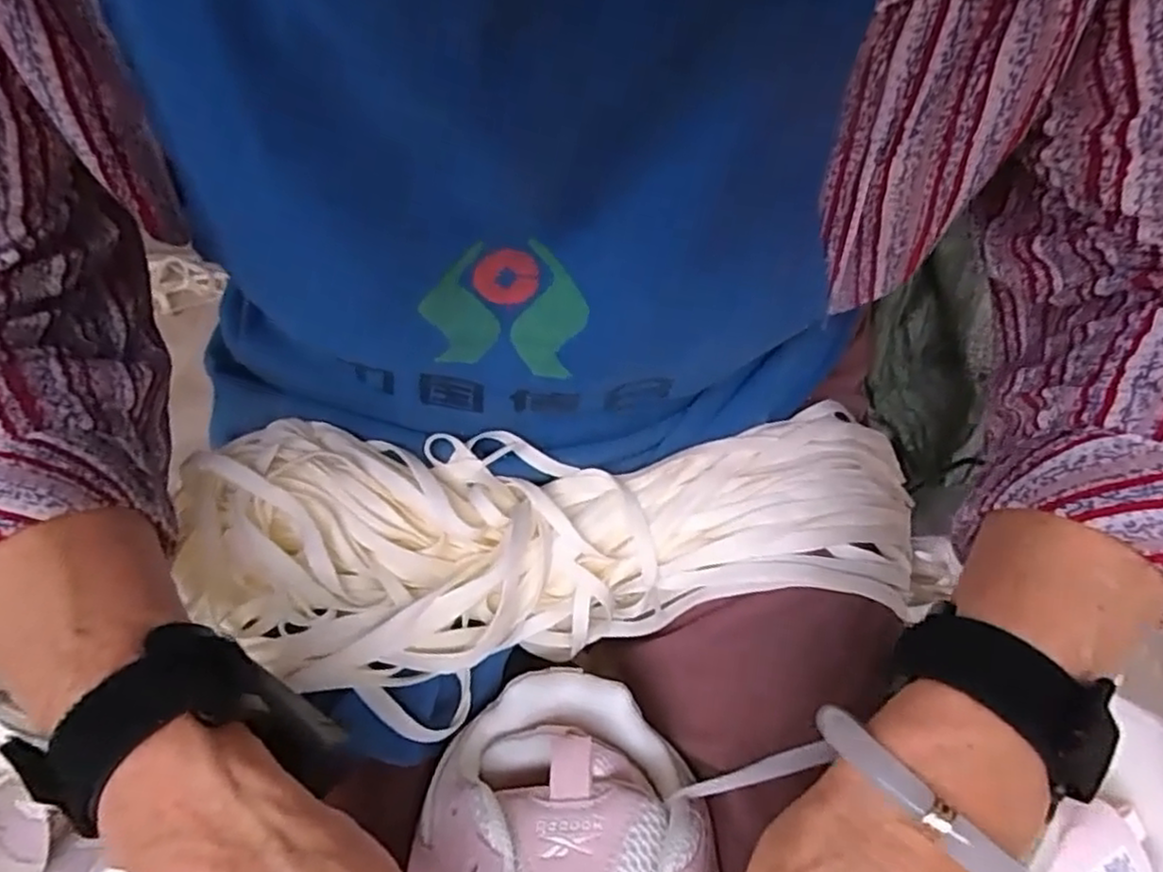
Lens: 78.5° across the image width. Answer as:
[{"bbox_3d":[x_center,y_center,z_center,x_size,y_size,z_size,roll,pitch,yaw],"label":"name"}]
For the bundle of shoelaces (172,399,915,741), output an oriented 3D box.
[{"bbox_3d":[-0.007,0.054,0.330,0.338,0.063,0.144,-3,63,-1],"label":"bundle of shoelaces"}]

